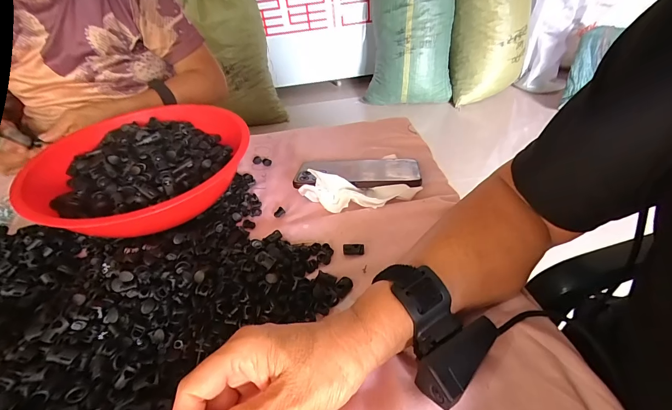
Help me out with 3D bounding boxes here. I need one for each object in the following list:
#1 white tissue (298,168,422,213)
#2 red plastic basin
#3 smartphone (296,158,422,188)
[{"bbox_3d":[0.028,-0.015,0.387,0.139,0.042,0.036,0,43,8],"label":"white tissue"},{"bbox_3d":[-0.245,-0.056,0.402,0.233,0.058,0.233,-3,43,3],"label":"red plastic basin"},{"bbox_3d":[0.028,-0.044,0.434,0.162,0.015,0.080,2,30,8],"label":"smartphone"}]

